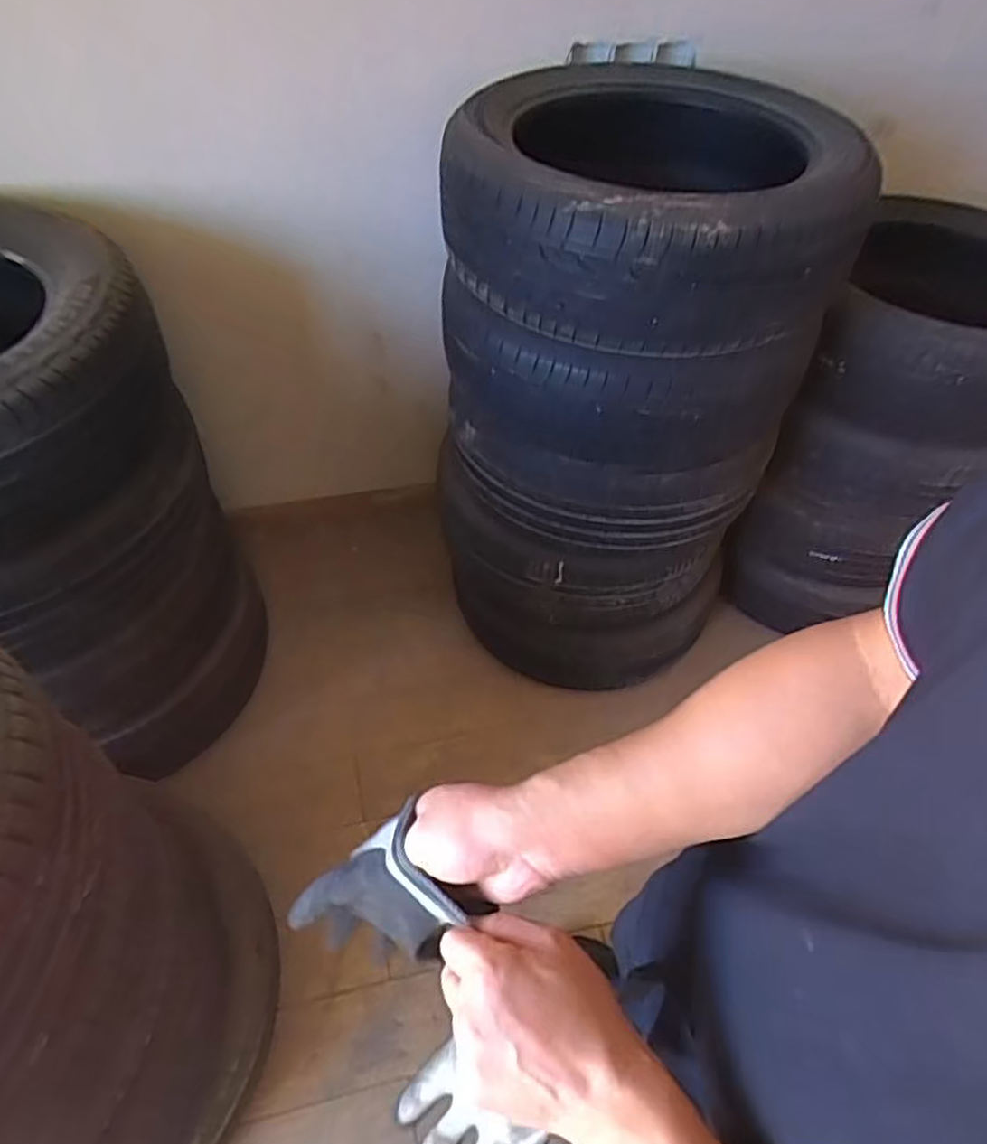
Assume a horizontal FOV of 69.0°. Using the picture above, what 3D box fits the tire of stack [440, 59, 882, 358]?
[{"bbox_3d":[0.237,-0.620,1.181,0.623,0.213,0.630,-3,50,-5],"label":"tire of stack"}]

